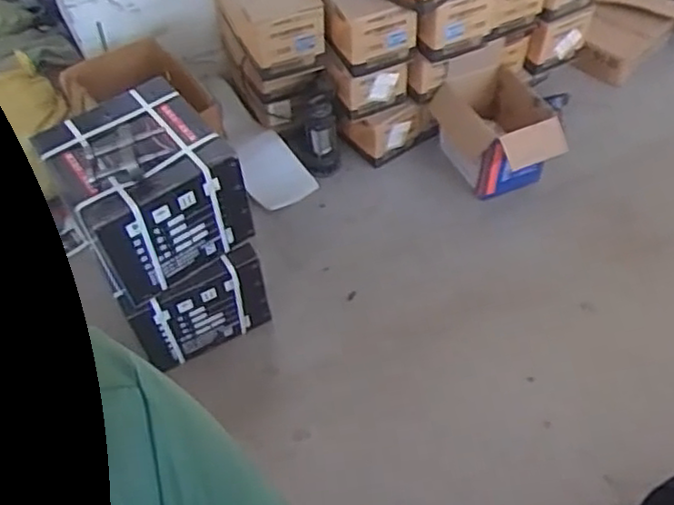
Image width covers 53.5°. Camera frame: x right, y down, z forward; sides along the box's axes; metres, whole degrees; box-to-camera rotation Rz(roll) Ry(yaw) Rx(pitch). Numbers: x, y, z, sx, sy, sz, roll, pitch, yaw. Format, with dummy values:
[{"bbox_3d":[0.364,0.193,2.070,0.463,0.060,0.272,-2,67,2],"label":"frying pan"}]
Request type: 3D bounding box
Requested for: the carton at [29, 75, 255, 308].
[{"bbox_3d":[-0.478,-0.173,1.693,0.374,0.291,0.427,-30,57,-19],"label":"carton"}]

